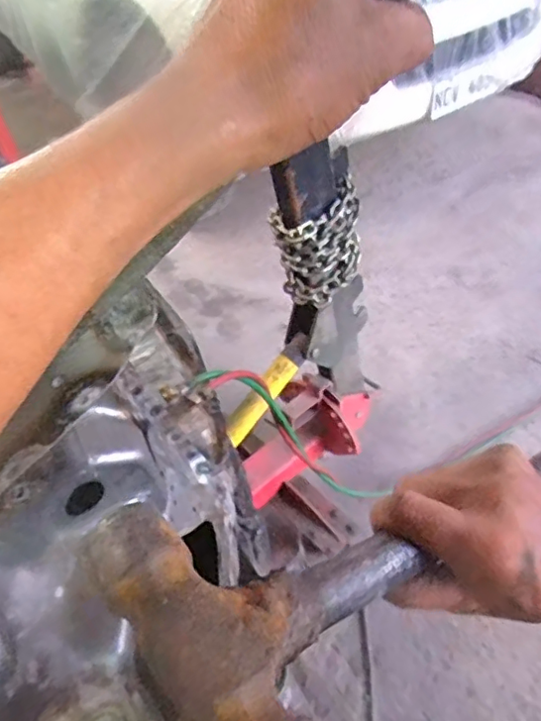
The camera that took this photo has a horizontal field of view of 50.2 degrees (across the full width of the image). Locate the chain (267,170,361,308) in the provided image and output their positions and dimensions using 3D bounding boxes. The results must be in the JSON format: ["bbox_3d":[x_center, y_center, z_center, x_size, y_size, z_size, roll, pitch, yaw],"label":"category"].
[{"bbox_3d":[0.099,-0.245,1.212,0.126,0.204,0.190,30,56,29],"label":"chain"}]

